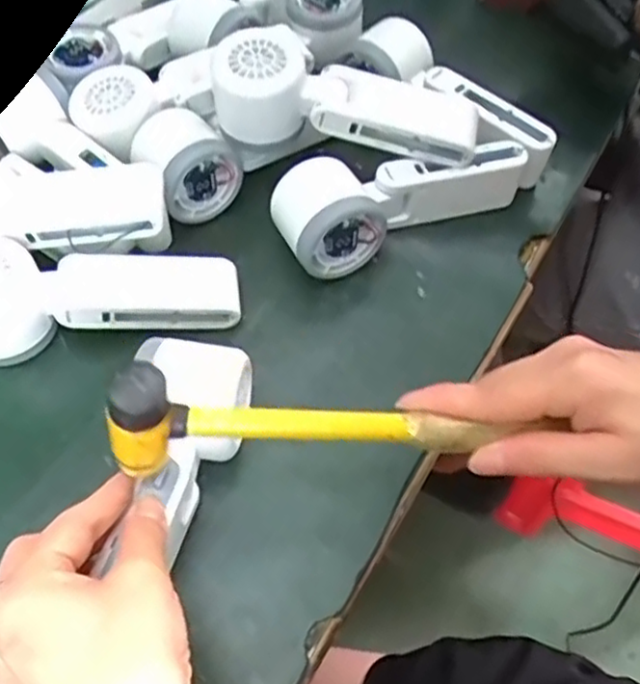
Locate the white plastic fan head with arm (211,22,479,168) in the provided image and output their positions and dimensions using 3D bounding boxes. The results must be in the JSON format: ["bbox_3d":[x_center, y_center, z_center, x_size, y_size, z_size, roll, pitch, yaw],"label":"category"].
[{"bbox_3d":[0.016,-0.148,0.436,0.163,0.048,0.053,12,56,-5],"label":"white plastic fan head with arm"}]

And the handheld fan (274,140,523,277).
[{"bbox_3d":[0.051,-0.096,0.443,0.160,0.050,0.049,-23,58,-14],"label":"handheld fan"}]

